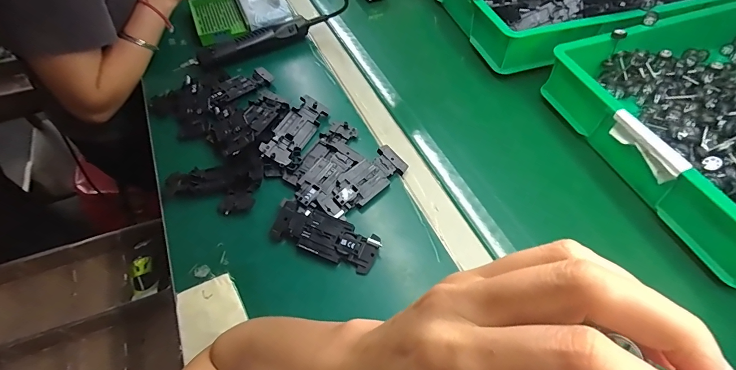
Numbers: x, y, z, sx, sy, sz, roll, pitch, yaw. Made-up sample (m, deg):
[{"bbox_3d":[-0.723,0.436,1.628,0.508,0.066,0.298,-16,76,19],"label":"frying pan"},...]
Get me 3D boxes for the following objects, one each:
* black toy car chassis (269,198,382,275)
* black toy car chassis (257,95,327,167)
[{"bbox_3d":[-0.050,0.059,0.443,0.130,0.013,0.050,20,56,15],"label":"black toy car chassis"},{"bbox_3d":[-0.104,-0.079,0.542,0.048,0.010,0.119,31,58,-3],"label":"black toy car chassis"}]

